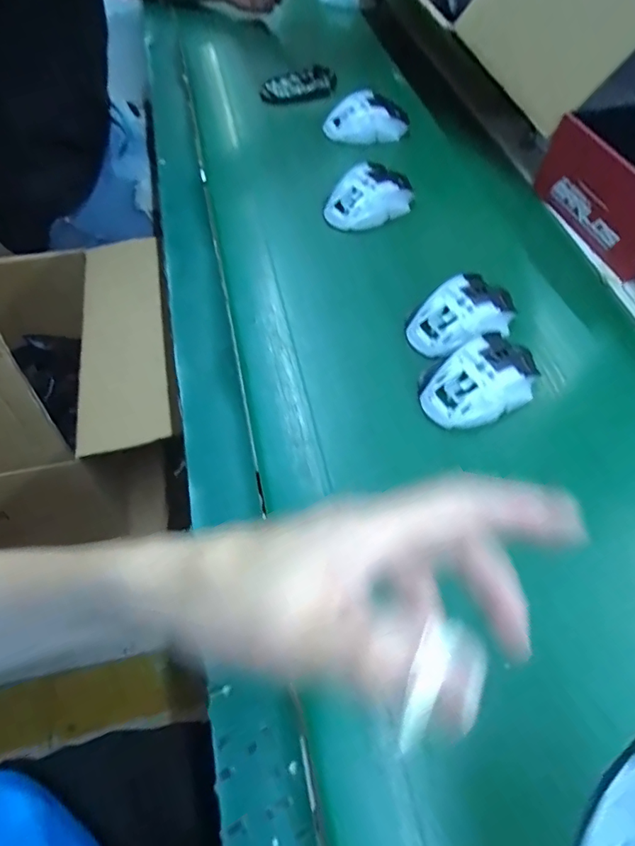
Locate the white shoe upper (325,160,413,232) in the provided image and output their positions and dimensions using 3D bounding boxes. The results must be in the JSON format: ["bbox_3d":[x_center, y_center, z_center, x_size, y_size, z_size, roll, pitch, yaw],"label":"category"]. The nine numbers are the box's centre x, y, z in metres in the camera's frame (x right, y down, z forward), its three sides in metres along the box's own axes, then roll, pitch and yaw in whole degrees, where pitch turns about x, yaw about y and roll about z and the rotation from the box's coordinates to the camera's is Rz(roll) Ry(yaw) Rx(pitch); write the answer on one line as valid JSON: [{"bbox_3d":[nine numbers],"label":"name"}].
[{"bbox_3d":[0.060,-0.254,0.559,0.108,0.040,0.059,-33,66,-23],"label":"white shoe upper"}]

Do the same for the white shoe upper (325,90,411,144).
[{"bbox_3d":[0.065,-0.391,0.644,0.110,0.039,0.056,7,57,0],"label":"white shoe upper"}]

